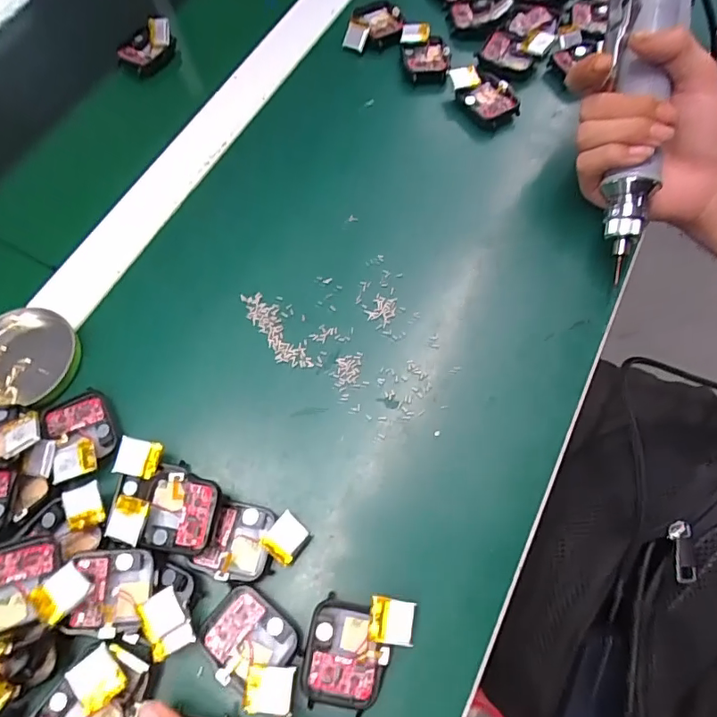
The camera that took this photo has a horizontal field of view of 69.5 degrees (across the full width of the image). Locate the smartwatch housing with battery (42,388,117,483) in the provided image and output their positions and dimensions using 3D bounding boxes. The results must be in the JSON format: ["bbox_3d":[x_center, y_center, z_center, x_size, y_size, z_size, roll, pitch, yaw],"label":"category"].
[{"bbox_3d":[-0.156,0.043,0.291,0.034,0.018,0.049,-26,68,-11],"label":"smartwatch housing with battery"}]

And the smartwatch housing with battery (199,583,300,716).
[{"bbox_3d":[-0.049,0.140,0.250,0.055,0.016,0.038,37,71,15],"label":"smartwatch housing with battery"}]

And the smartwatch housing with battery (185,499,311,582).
[{"bbox_3d":[-0.055,0.097,0.271,0.052,0.016,0.037,8,66,4],"label":"smartwatch housing with battery"}]

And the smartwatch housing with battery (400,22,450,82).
[{"bbox_3d":[0.055,-0.254,0.428,0.040,0.012,0.056,4,67,0],"label":"smartwatch housing with battery"}]

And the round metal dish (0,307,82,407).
[{"bbox_3d":[-0.205,-0.002,0.314,0.068,0.007,0.061,3,66,2],"label":"round metal dish"}]

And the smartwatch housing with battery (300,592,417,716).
[{"bbox_3d":[0.000,0.141,0.251,0.048,0.015,0.049,10,66,5],"label":"smartwatch housing with battery"}]

